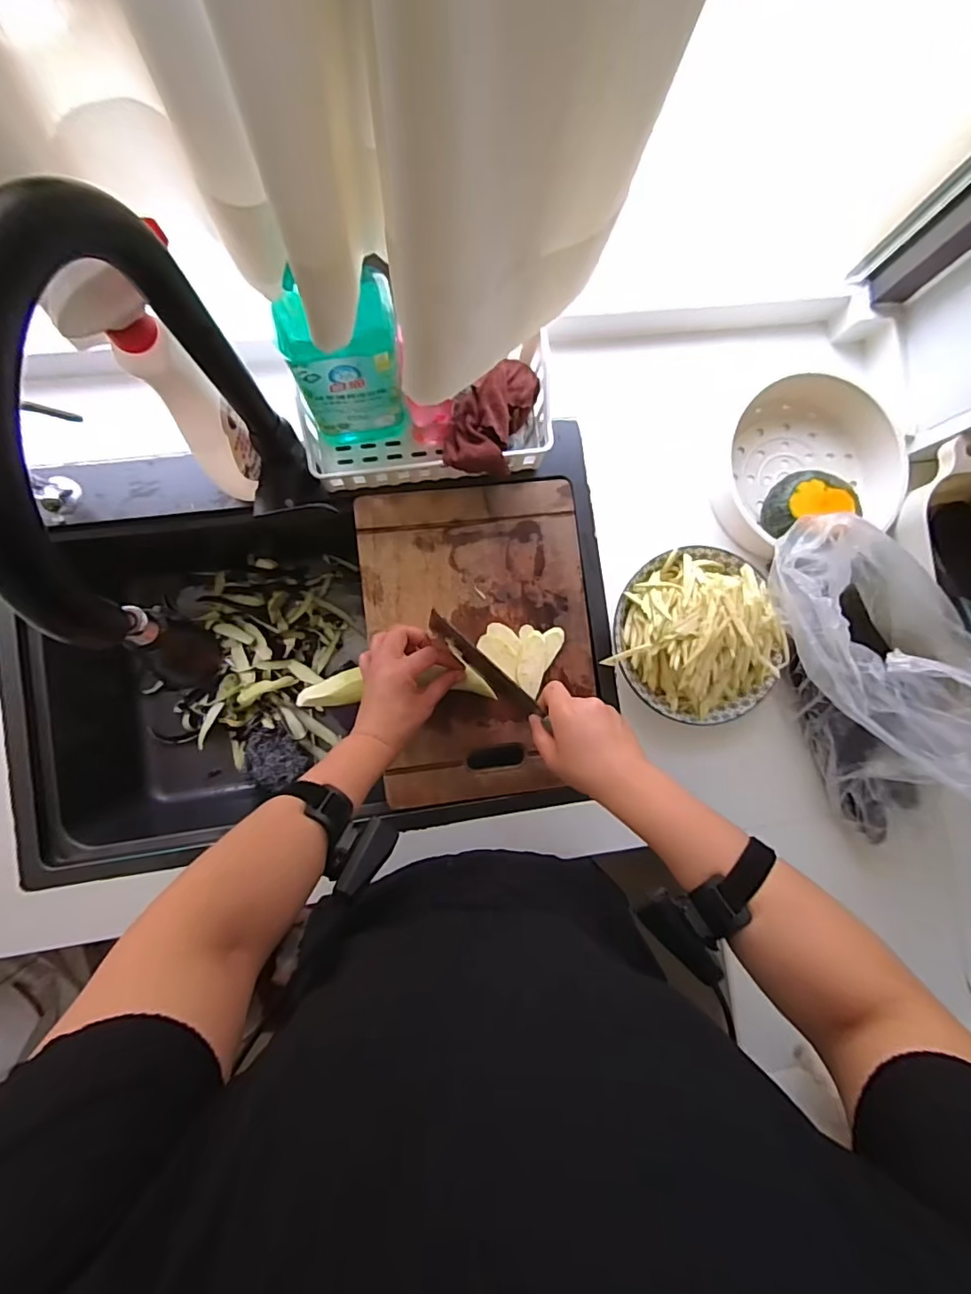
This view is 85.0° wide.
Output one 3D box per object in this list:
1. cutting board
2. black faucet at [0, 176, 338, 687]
[{"bbox_3d":[-0.004,-0.009,0.621,0.256,0.017,0.360,-6,89,-6],"label":"cutting board"},{"bbox_3d":[-0.195,-0.098,0.373,0.048,0.379,0.239,4,88,-6],"label":"black faucet"}]

